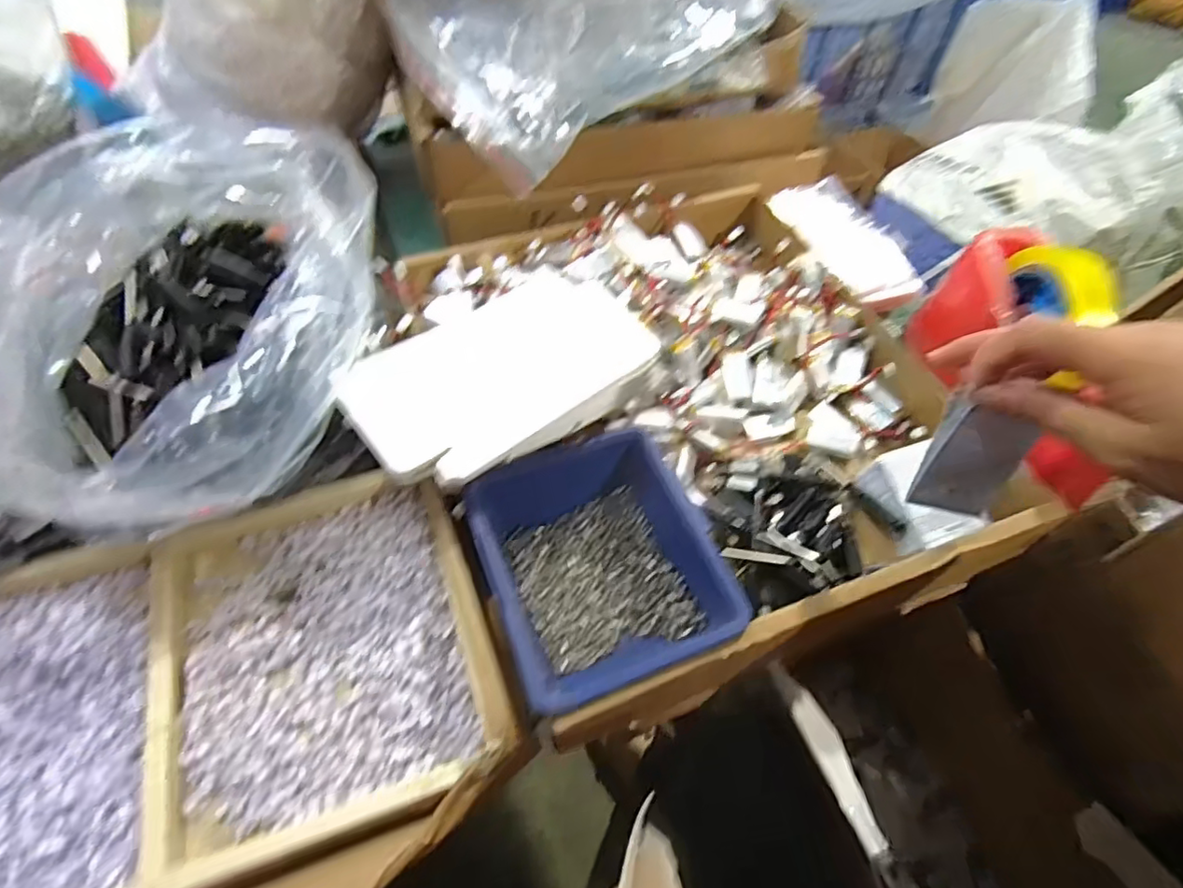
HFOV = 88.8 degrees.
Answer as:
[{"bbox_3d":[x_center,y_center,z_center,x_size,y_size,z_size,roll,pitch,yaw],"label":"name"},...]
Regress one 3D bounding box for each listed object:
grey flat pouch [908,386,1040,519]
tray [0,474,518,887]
[{"bbox_3d":[0.189,0.008,0.299,0.048,0.056,0.008,10,30,-9],"label":"grey flat pouch"},{"bbox_3d":[-0.224,0.128,0.311,0.330,0.040,0.206,-17,57,-15],"label":"tray"}]

